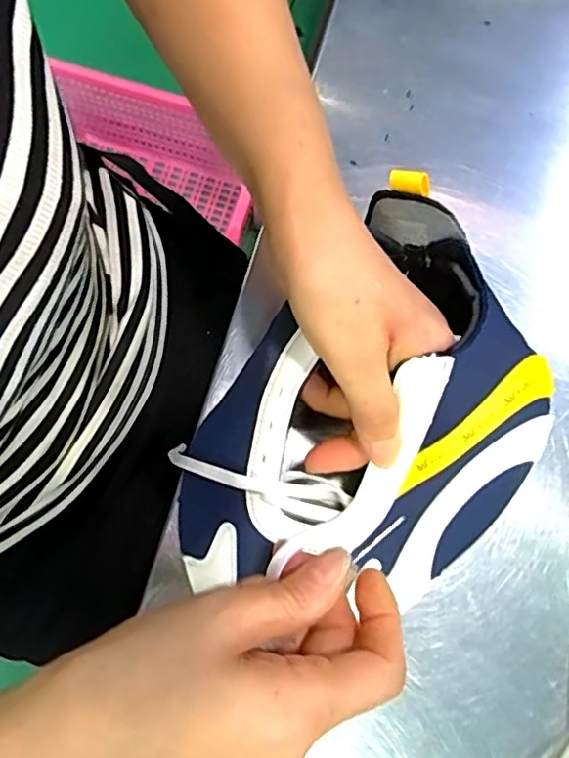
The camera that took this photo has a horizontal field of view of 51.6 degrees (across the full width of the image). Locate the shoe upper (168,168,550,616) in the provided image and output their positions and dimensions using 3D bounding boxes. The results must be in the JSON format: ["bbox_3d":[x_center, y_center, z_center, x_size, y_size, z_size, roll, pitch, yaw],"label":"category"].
[{"bbox_3d":[0.038,0.029,0.276,0.139,0.091,0.182,42,80,9],"label":"shoe upper"}]

